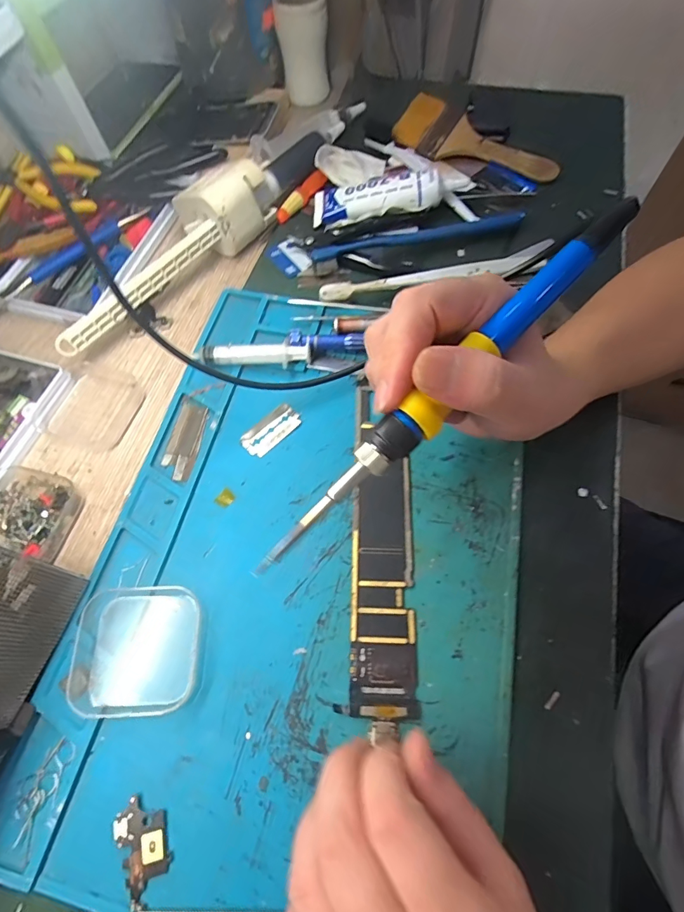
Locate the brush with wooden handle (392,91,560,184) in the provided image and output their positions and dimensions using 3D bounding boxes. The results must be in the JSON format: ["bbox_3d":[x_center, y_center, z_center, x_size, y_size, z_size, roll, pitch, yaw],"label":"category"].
[{"bbox_3d":[0.131,-0.307,0.412,0.161,0.025,0.051,32,69,16],"label":"brush with wooden handle"}]

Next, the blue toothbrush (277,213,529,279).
[{"bbox_3d":[0.049,-0.190,0.365,0.222,0.015,0.039,-6,64,-1],"label":"blue toothbrush"}]

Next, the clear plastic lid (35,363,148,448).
[{"bbox_3d":[-0.185,-0.040,0.314,0.064,0.014,0.067,19,66,11],"label":"clear plastic lid"}]

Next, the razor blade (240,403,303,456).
[{"bbox_3d":[-0.050,-0.018,0.296,0.043,0.004,0.022,-42,70,-16],"label":"razor blade"}]

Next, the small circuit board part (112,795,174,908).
[{"bbox_3d":[-0.094,0.185,0.200,0.022,0.004,0.039,-26,66,-10],"label":"small circuit board part"}]

